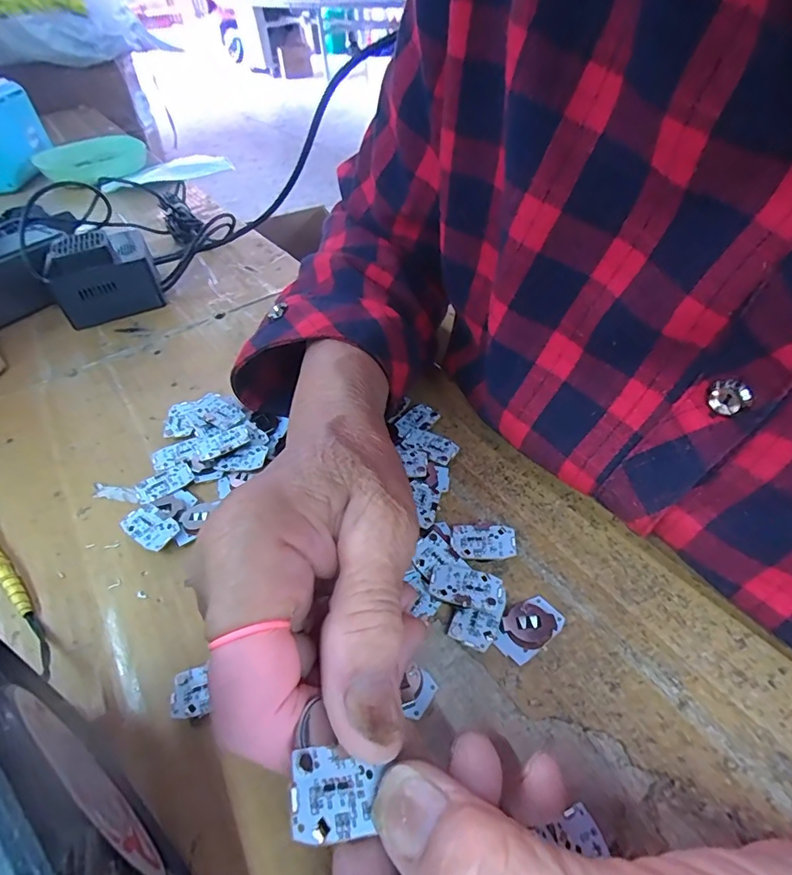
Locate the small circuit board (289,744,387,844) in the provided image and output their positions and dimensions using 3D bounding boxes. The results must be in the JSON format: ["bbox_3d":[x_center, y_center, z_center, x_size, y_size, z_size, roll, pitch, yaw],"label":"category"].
[{"bbox_3d":[-0.014,0.081,0.111,0.023,0.004,0.017,21,36,-33],"label":"small circuit board"}]

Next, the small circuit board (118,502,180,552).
[{"bbox_3d":[-0.124,0.046,0.244,0.029,0.007,0.018,24,52,26],"label":"small circuit board"}]

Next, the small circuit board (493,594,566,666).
[{"bbox_3d":[0.054,0.078,0.199,0.030,0.006,0.019,-27,49,-21],"label":"small circuit board"}]

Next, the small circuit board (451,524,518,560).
[{"bbox_3d":[0.041,0.050,0.228,0.029,0.006,0.018,-1,45,3],"label":"small circuit board"}]

